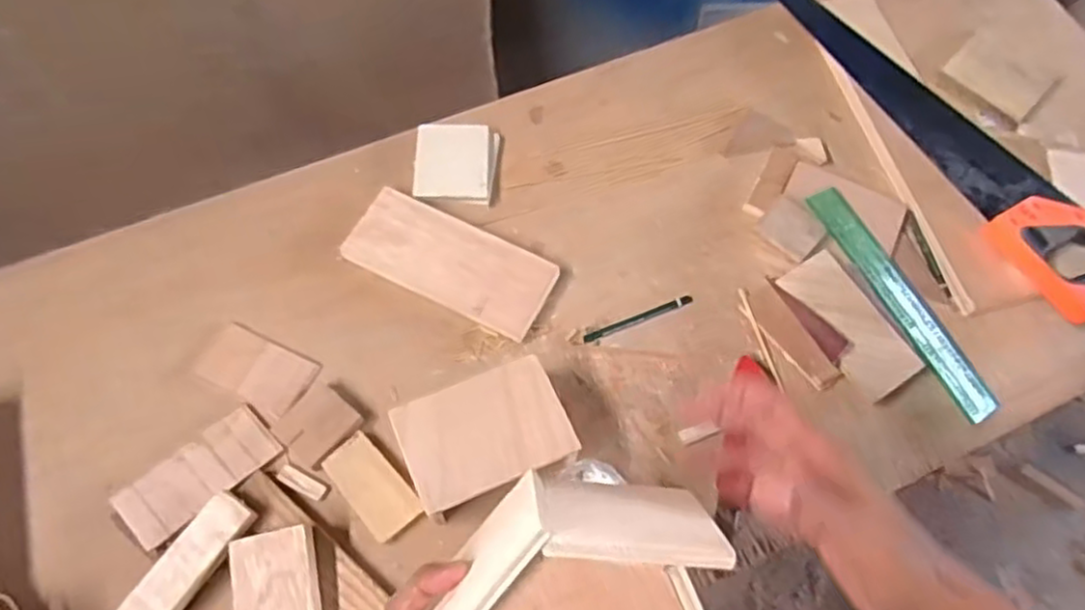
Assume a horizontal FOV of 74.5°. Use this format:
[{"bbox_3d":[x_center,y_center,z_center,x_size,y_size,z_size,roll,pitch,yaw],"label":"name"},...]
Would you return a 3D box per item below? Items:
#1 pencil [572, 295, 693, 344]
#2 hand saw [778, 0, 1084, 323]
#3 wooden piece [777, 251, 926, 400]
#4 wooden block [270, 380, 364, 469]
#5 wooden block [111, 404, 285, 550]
[{"bbox_3d":[0.089,0.015,0.686,0.122,0.004,0.009,-21,66,-11],"label":"pencil"},{"bbox_3d":[0.432,-0.192,0.765,0.131,0.036,0.502,-26,67,-13],"label":"hand saw"},{"bbox_3d":[0.287,0.016,0.663,0.062,0.007,0.137,-32,79,-10],"label":"wooden piece"},{"bbox_3d":[-0.196,0.103,0.623,0.057,0.008,0.061,39,70,16],"label":"wooden block"},{"bbox_3d":[-0.288,0.141,0.600,0.124,0.016,0.057,-41,71,-18],"label":"wooden block"}]

